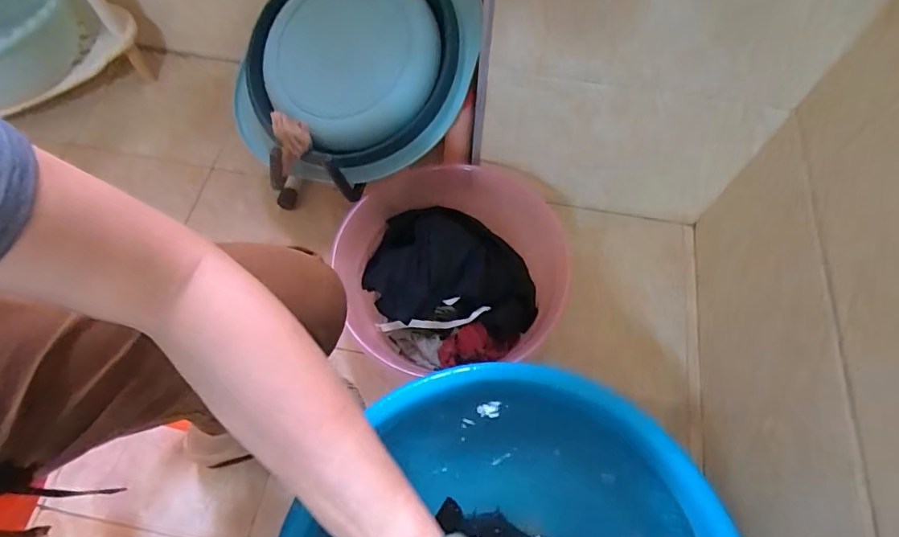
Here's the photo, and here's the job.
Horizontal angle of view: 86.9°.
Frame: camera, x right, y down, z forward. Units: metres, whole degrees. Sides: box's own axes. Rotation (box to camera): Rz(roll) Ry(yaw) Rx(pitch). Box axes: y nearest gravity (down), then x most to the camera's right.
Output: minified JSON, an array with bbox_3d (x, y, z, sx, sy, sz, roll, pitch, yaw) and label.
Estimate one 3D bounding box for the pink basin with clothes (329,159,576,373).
[{"bbox_3d":[0.001,-0.006,0.727,0.337,0.143,0.292,-5,64,-3],"label":"pink basin with clothes"}]

